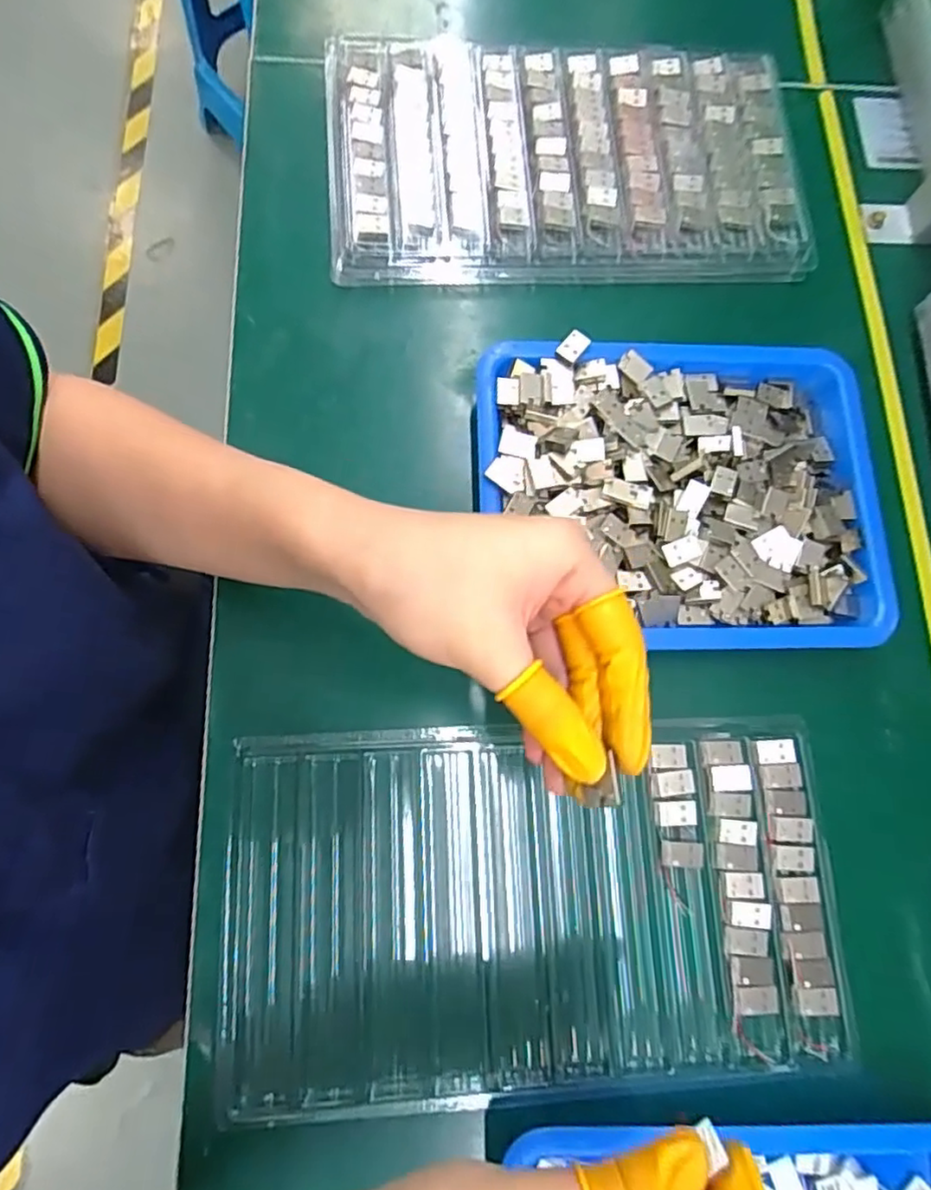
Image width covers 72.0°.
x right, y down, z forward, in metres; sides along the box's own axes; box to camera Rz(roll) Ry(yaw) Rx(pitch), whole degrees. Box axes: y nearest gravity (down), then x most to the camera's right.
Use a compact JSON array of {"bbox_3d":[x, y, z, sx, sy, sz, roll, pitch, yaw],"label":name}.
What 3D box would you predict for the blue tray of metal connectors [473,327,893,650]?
[{"bbox_3d":[0.118,-0.055,0.351,0.220,0.032,0.168,0,77,-2],"label":"blue tray of metal connectors"}]

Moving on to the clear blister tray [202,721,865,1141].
[{"bbox_3d":[0.033,0.147,0.309,0.288,0.024,0.161,-2,77,-2],"label":"clear blister tray"}]

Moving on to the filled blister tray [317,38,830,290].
[{"bbox_3d":[0.063,-0.272,0.400,0.287,0.022,0.160,-2,77,-2],"label":"filled blister tray"}]

